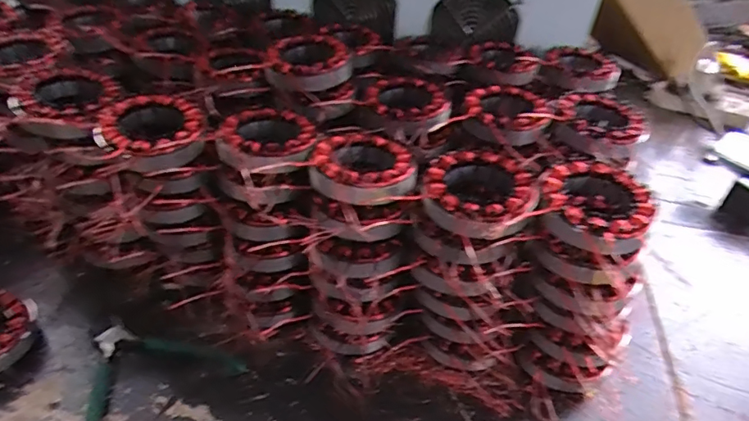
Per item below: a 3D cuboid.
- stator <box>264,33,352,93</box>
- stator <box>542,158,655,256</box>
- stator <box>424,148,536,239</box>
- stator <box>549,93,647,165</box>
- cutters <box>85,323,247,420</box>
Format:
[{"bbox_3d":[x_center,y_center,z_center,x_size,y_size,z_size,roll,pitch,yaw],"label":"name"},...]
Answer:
[{"bbox_3d":[-0.067,-0.151,0.515,0.083,0.032,0.094,2,39,-5],"label":"stator"},{"bbox_3d":[0.172,-0.002,0.395,0.079,0.029,0.092,24,42,21],"label":"stator"},{"bbox_3d":[0.083,-0.011,0.405,0.085,0.030,0.100,12,39,8],"label":"stator"},{"bbox_3d":[0.225,-0.085,0.503,0.087,0.024,0.094,32,45,28],"label":"stator"},{"bbox_3d":[-0.208,0.145,0.445,0.123,0.010,0.131,29,44,26],"label":"cutters"}]

